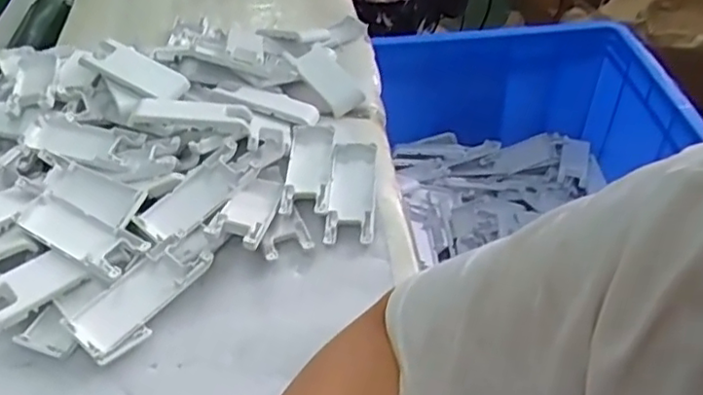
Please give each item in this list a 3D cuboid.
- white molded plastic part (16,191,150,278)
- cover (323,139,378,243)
[{"bbox_3d":[-0.207,0.028,0.491,0.103,0.010,0.038,22,46,18],"label":"white molded plastic part"},{"bbox_3d":[0.001,-0.006,0.546,0.037,0.009,0.105,5,56,1],"label":"cover"}]

